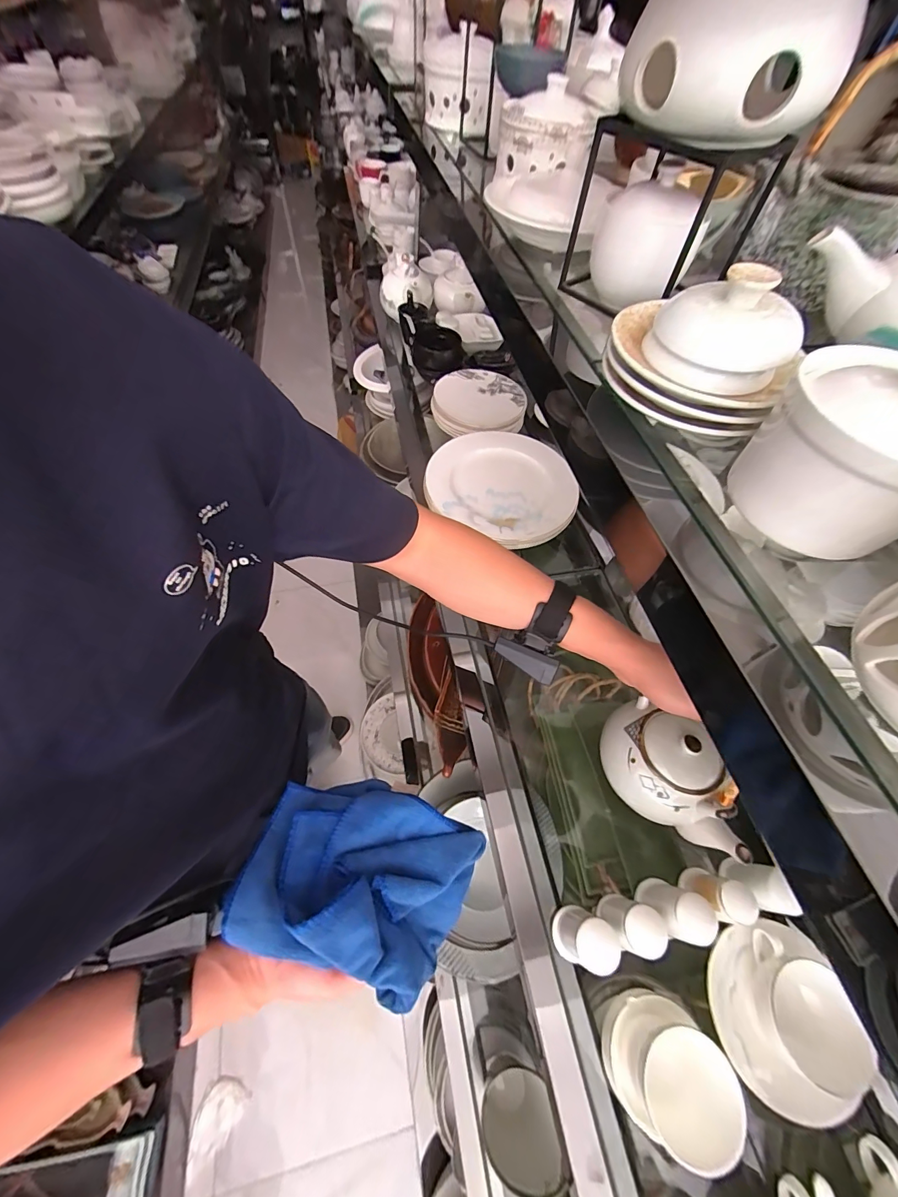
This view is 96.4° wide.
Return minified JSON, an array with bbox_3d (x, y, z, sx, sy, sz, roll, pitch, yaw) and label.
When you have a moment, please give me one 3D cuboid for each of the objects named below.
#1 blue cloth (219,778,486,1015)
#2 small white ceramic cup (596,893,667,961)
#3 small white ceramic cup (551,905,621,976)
[{"bbox_3d":[-0.087,0.257,0.381,0.210,0.086,0.144,16,59,6],"label":"blue cloth"},{"bbox_3d":[0.181,0.327,0.403,0.042,0.074,0.041,16,59,6],"label":"small white ceramic cup"},{"bbox_3d":[0.133,0.335,0.394,0.044,0.061,0.044,25,60,11],"label":"small white ceramic cup"}]

